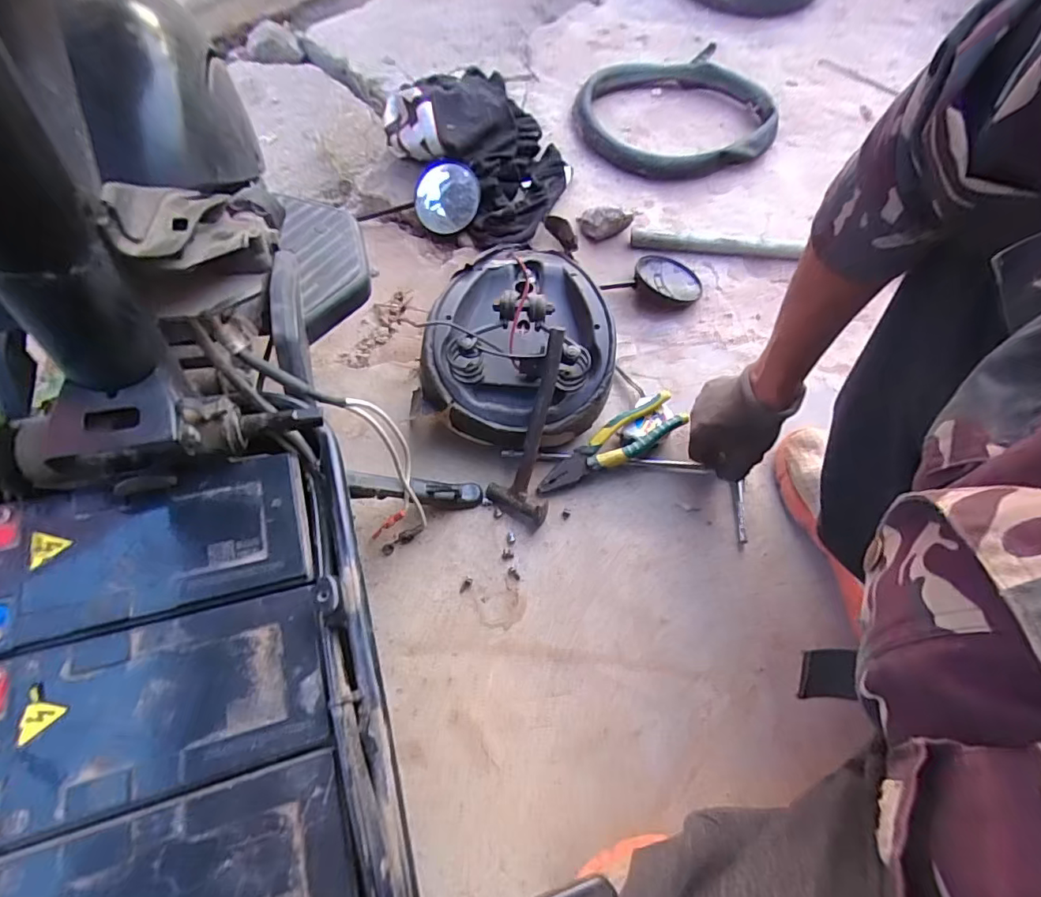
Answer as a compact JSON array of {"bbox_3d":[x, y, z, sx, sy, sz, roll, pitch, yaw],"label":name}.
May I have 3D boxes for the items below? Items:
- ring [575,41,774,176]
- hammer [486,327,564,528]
[{"bbox_3d":[0.262,-0.607,0.911,0.334,0.045,0.334,2,67,-4],"label":"ring"},{"bbox_3d":[0.014,-0.025,0.588,0.073,0.046,0.221,13,96,4],"label":"hammer"}]

